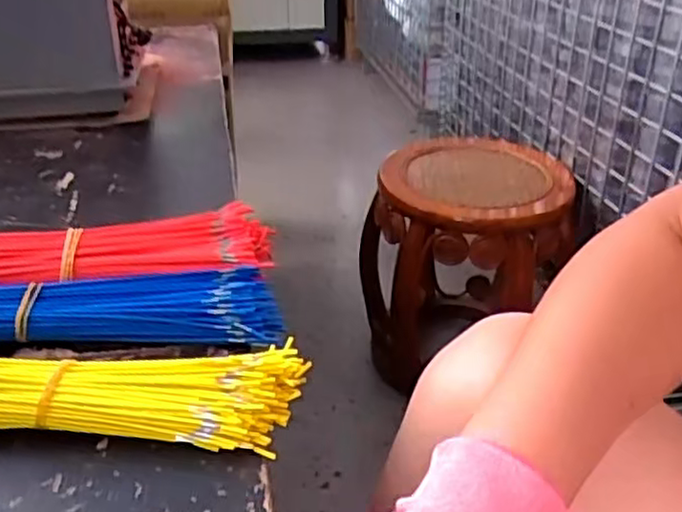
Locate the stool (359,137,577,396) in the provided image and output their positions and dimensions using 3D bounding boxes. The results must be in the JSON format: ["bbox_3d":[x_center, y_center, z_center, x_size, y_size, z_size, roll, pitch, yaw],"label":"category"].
[{"bbox_3d":[0.238,0.025,1.225,0.331,0.390,0.290,-25,40,-36],"label":"stool"}]

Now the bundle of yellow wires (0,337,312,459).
[{"bbox_3d":[-0.157,0.080,0.412,0.260,0.034,0.068,0,32,0],"label":"bundle of yellow wires"}]

